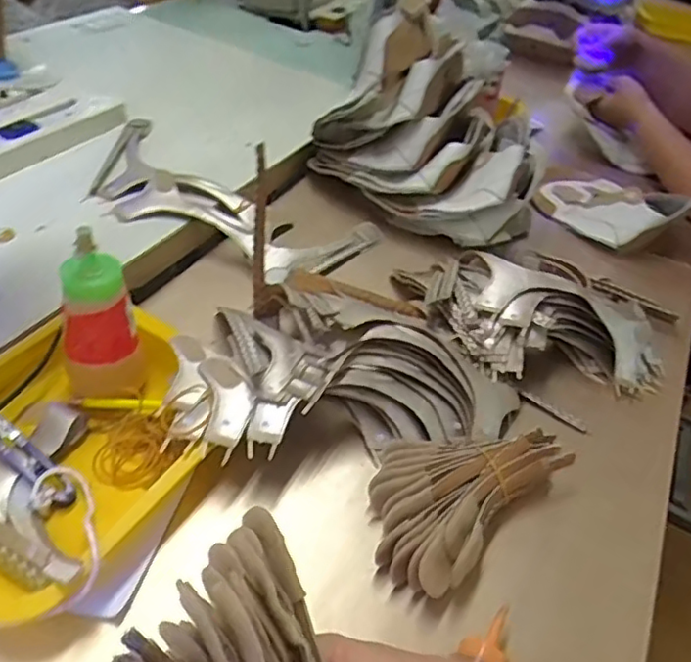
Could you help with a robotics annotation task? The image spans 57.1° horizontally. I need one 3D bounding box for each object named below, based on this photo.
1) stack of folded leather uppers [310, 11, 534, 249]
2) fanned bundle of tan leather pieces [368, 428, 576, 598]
[{"bbox_3d":[0.112,-0.261,0.801,0.288,0.199,0.178,28,44,17],"label":"stack of folded leather uppers"},{"bbox_3d":[0.086,0.127,0.515,0.108,0.057,0.180,37,48,25],"label":"fanned bundle of tan leather pieces"}]

